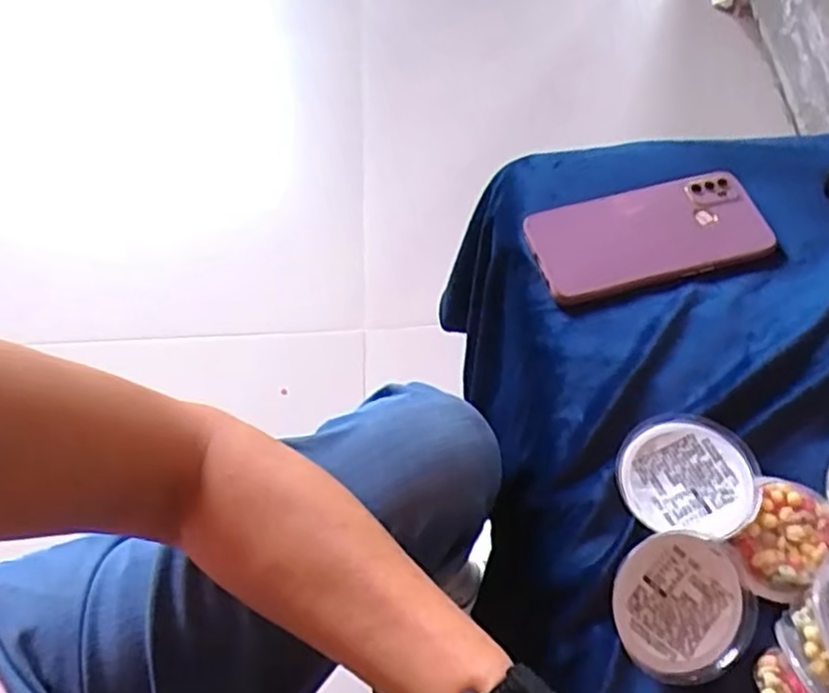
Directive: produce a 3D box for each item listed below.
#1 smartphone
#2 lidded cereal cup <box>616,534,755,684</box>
[{"bbox_3d":[0.164,-0.079,0.483,0.162,0.015,0.079,-14,69,-8],"label":"smartphone"},{"bbox_3d":[0.135,0.131,0.355,0.070,0.025,0.070,0,85,-5],"label":"lidded cereal cup"}]

